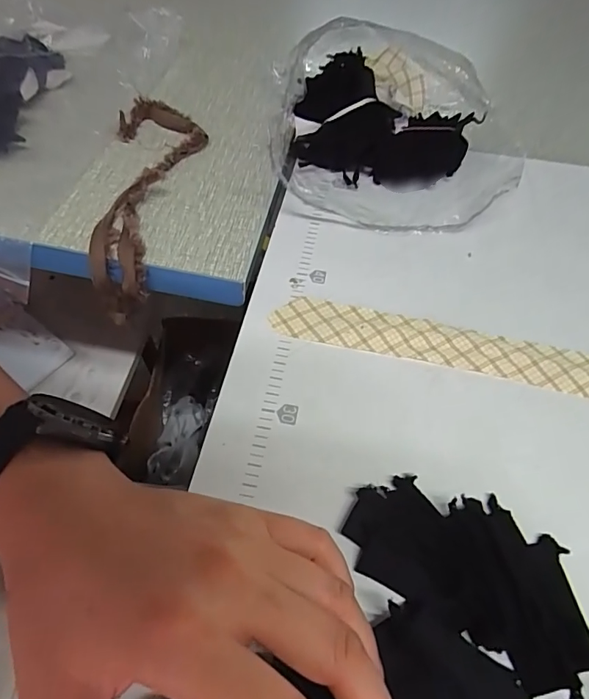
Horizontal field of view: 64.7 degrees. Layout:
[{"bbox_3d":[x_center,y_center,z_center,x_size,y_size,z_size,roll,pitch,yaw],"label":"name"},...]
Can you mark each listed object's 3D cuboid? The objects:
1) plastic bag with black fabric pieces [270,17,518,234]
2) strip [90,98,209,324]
[{"bbox_3d":[0.072,-0.180,0.352,0.163,0.062,0.197,5,55,1],"label":"plastic bag with black fabric pieces"},{"bbox_3d":[-0.105,-0.110,0.343,0.063,0.055,0.182,1,55,-2],"label":"strip"}]

